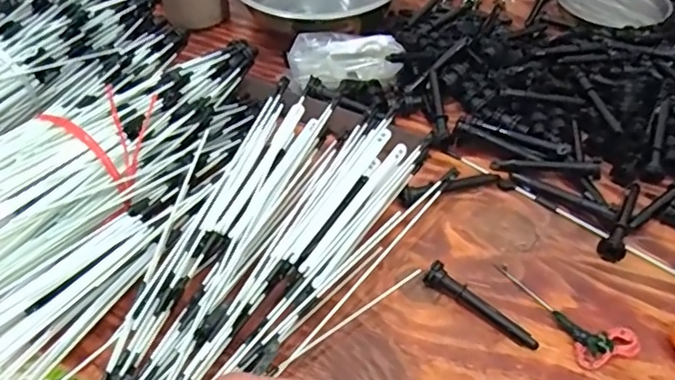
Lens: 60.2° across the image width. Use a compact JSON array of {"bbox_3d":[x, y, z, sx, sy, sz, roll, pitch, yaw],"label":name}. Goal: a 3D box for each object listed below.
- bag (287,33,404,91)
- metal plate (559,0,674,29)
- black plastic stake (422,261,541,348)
[{"bbox_3d":[0.008,-0.135,0.621,0.116,0.032,0.064,4,46,5],"label":"bag"},{"bbox_3d":[0.361,-0.242,0.753,0.110,0.021,0.141,-19,49,-16],"label":"metal plate"},{"bbox_3d":[0.108,0.084,0.431,0.090,0.021,0.018,28,53,25],"label":"black plastic stake"}]

